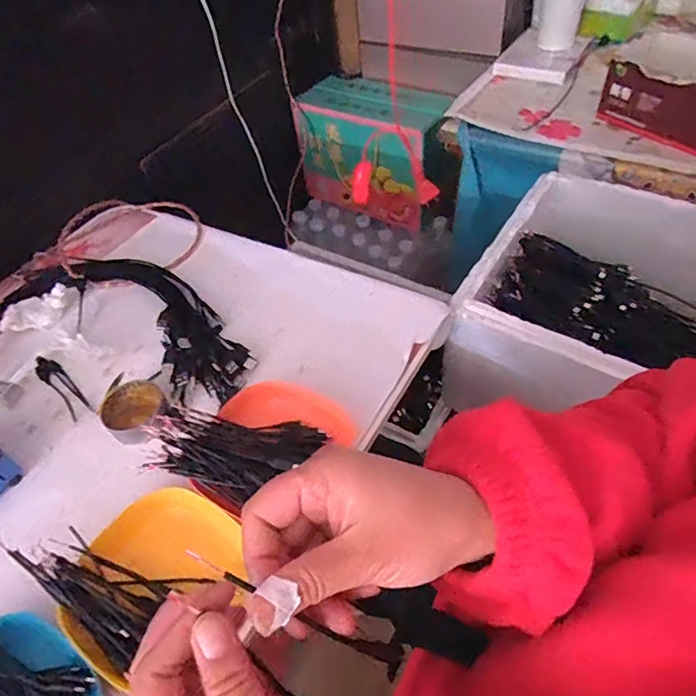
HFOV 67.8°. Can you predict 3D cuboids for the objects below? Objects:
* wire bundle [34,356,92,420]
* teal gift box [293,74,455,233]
[{"bbox_3d":[-0.332,0.044,0.599,0.025,0.009,0.114,-39,57,-24],"label":"wire bundle"},{"bbox_3d":[0.070,-0.440,1.163,0.334,0.237,0.154,27,58,26],"label":"teal gift box"}]

